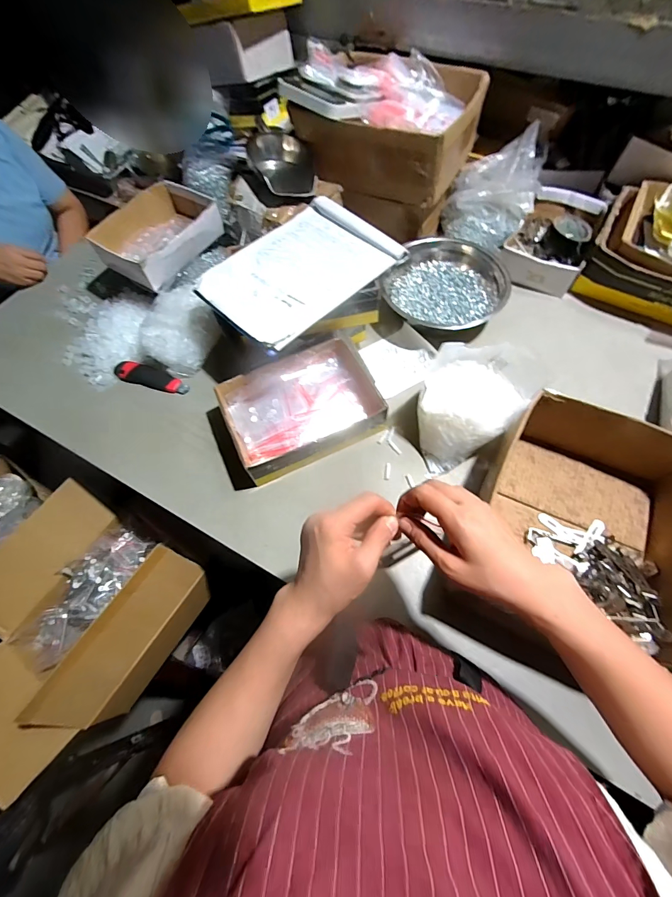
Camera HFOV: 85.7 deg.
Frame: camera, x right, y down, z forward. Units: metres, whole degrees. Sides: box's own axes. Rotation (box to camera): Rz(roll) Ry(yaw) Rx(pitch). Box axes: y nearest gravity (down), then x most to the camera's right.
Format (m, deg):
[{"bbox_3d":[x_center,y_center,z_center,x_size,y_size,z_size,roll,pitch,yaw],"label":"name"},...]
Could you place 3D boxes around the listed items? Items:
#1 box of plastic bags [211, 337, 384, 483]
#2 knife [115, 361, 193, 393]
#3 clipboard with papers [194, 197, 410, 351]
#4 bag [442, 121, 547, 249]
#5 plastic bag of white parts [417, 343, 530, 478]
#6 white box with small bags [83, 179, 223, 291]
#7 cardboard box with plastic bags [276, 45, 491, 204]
[{"bbox_3d":[-0.060,-0.073,0.640,0.246,0.076,0.184,-25,65,-9],"label":"box of plastic bags"},{"bbox_3d":[-0.361,-0.139,0.712,0.154,0.019,0.039,15,66,10],"label":"knife"},{"bbox_3d":[-0.064,-0.303,0.614,0.232,0.019,0.301,38,72,19],"label":"clipboard with papers"},{"bbox_3d":[0.337,-0.555,0.783,0.179,0.137,0.198,19,67,12],"label":"bag"},{"bbox_3d":[0.218,-0.071,0.606,0.159,0.099,0.183,-8,64,-1],"label":"plastic bag of white parts"},{"bbox_3d":[-0.357,-0.464,0.773,0.175,0.074,0.263,30,69,16],"label":"white box with small bags"},{"bbox_3d":[0.100,-0.673,0.741,0.345,0.147,0.260,24,68,14],"label":"cardboard box with plastic bags"}]

